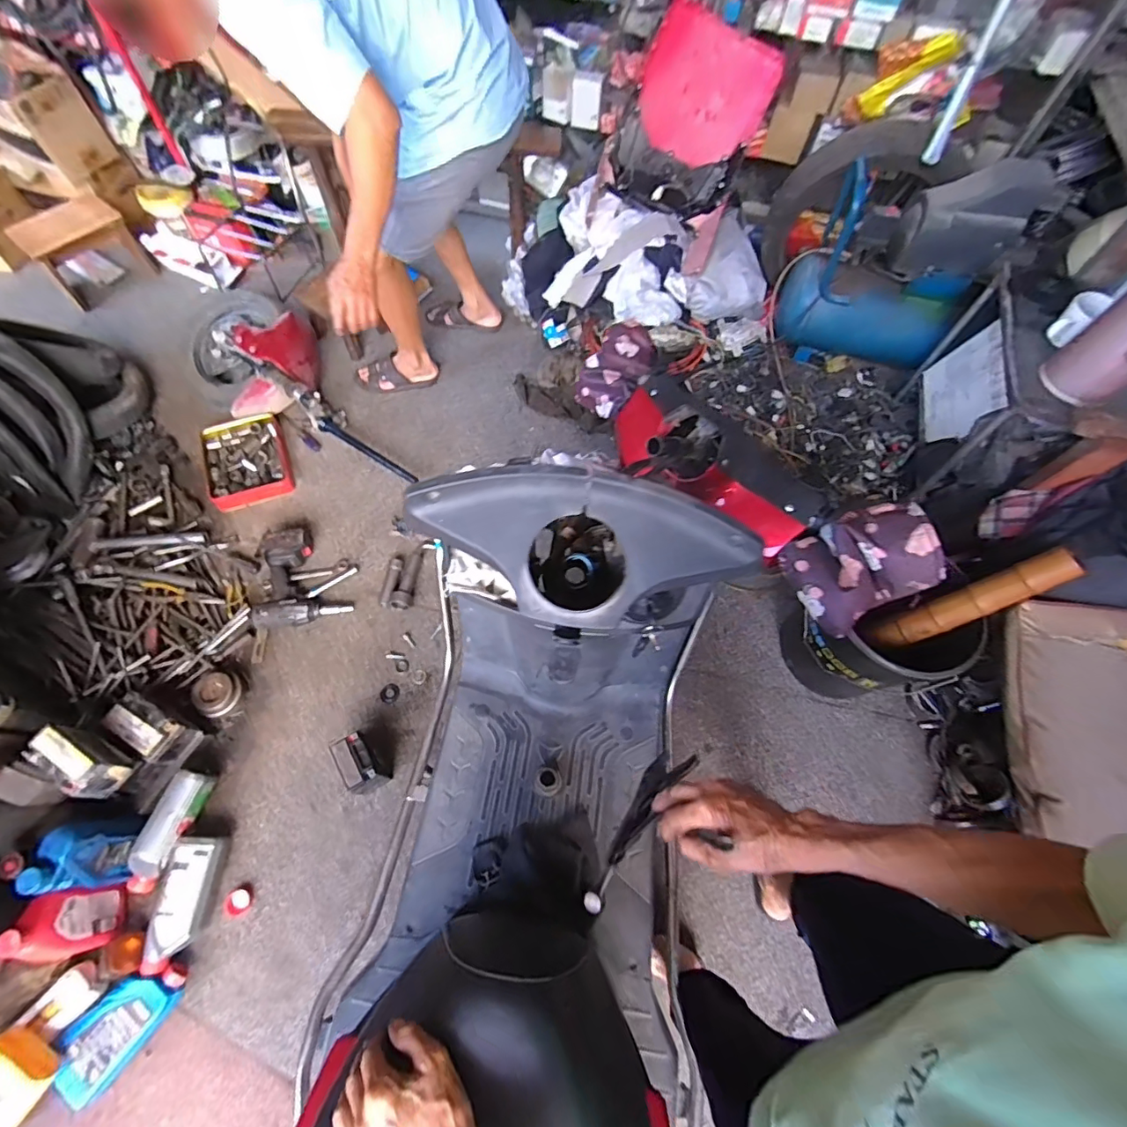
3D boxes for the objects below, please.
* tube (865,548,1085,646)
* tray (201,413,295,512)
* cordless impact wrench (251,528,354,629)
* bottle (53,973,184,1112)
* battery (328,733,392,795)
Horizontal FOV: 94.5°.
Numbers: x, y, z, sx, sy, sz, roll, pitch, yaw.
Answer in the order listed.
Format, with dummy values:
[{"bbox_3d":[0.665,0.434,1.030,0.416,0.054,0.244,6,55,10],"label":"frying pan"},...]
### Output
[{"bbox_3d":[0.839,0.085,1.086,0.052,0.376,0.071,4,58,-32],"label":"tube"},{"bbox_3d":[-0.916,-0.296,1.508,0.221,0.053,0.282,-17,65,-12],"label":"tray"},{"bbox_3d":[-0.715,0.033,1.377,0.221,0.080,0.268,-20,65,-14],"label":"cordless impact wrench"},{"bbox_3d":[-0.848,0.885,0.993,0.121,0.075,0.194,35,66,14],"label":"bottle"},{"bbox_3d":[-0.460,0.461,1.191,0.077,0.125,0.122,-32,69,-18],"label":"battery"}]

